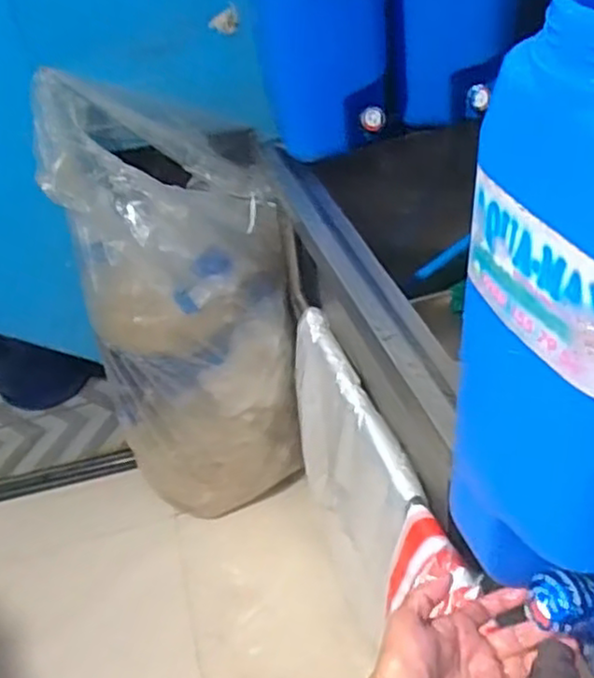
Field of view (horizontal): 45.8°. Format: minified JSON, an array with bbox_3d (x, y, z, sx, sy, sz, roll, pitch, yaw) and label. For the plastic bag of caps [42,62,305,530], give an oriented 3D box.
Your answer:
[{"bbox_3d":[-0.214,-0.045,1.477,0.392,0.865,0.342,-10,41,-3],"label":"plastic bag of caps"}]

